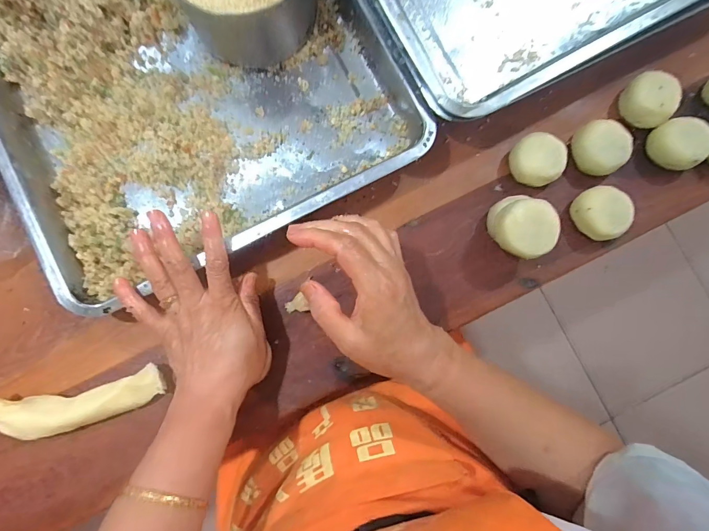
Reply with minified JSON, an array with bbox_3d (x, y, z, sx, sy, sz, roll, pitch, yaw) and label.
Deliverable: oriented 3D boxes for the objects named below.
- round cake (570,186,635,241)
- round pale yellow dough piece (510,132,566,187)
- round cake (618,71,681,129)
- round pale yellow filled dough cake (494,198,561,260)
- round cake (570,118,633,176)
[{"bbox_3d":[0.245,-0.052,0.379,0.043,0.031,0.051,-20,84,-3],"label":"round cake"},{"bbox_3d":[0.185,-0.106,0.388,0.047,0.036,0.045,0,83,0],"label":"round pale yellow dough piece"},{"bbox_3d":[0.304,-0.170,0.398,0.050,0.030,0.053,0,83,0],"label":"round cake"},{"bbox_3d":[0.161,-0.035,0.354,0.050,0.024,0.050,0,83,0],"label":"round pale yellow filled dough cake"},{"bbox_3d":[0.251,-0.119,0.393,0.051,0.031,0.057,-29,86,-2],"label":"round cake"}]

